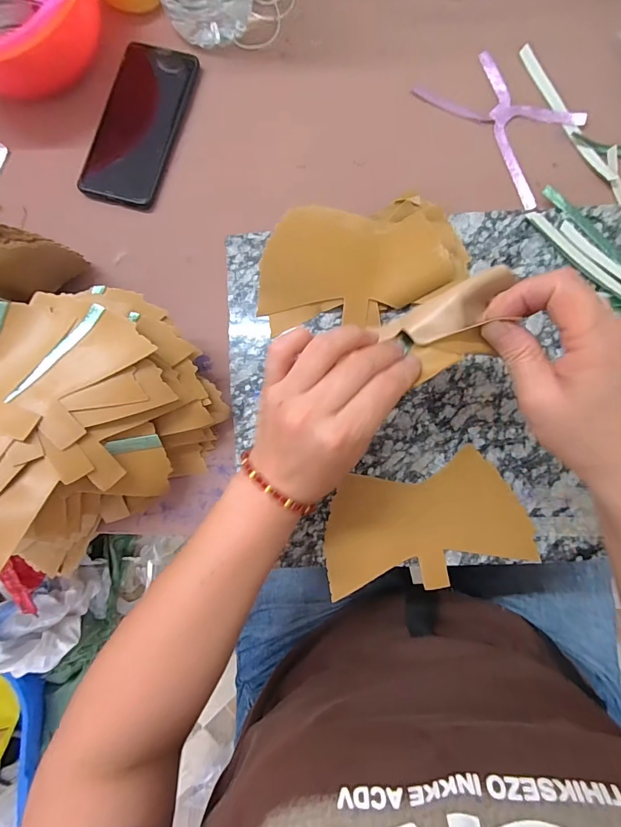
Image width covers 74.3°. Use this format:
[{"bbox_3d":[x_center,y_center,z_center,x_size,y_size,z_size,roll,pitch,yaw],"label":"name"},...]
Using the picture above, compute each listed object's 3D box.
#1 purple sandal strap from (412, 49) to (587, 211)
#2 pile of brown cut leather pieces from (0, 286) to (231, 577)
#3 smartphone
[{"bbox_3d":[0.186,-0.276,0.383,0.092,0.011,0.157,-37,82,-3],"label":"purple sandal strap"},{"bbox_3d":[-0.186,0.001,0.315,0.210,0.113,0.171,-35,82,-2],"label":"pile of brown cut leather pieces"},{"bbox_3d":[-0.168,-0.282,0.400,0.080,0.012,0.163,15,83,5],"label":"smartphone"}]

